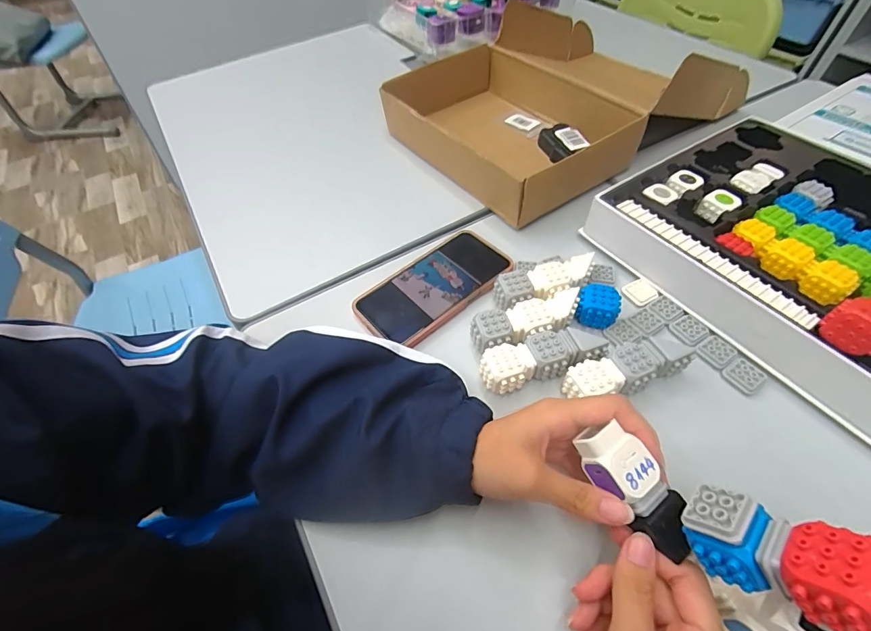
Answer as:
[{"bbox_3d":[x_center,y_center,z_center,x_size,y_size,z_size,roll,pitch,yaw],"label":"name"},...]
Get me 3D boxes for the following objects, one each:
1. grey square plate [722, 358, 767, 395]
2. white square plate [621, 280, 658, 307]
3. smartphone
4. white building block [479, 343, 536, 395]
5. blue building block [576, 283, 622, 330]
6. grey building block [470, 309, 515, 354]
[{"bbox_3d":[0.273,0.054,0.350,0.024,0.009,0.028,-27,58,-16],"label":"grey square plate"},{"bbox_3d":[0.210,-0.024,0.408,0.028,0.004,0.028,-26,57,-15],"label":"white square plate"},{"bbox_3d":[0.001,-0.032,0.427,0.167,0.014,0.083,-36,60,-20],"label":"smartphone"},{"bbox_3d":[0.063,0.048,0.349,0.043,0.035,0.035,-22,56,-12],"label":"white building block"},{"bbox_3d":[0.156,-0.009,0.380,0.035,0.031,0.029,14,57,12],"label":"blue building block"},{"bbox_3d":[0.052,0.019,0.369,0.034,0.035,0.035,-13,55,-6],"label":"grey building block"}]

